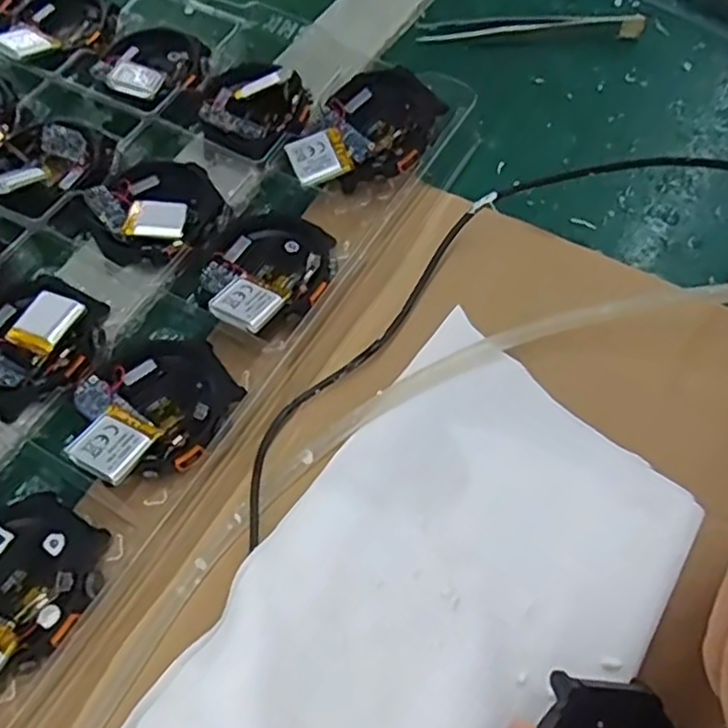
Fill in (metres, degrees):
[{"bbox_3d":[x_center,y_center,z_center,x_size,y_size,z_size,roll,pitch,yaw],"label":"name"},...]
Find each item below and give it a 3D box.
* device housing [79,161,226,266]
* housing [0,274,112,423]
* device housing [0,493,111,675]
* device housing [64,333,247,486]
[{"bbox_3d":[-0.084,-0.063,0.280,0.051,0.012,0.049,1,62,-1],"label":"device housing"},{"bbox_3d":[-0.121,-0.009,0.250,0.045,0.014,0.052,28,65,13],"label":"housing"},{"bbox_3d":[-0.107,0.069,0.207,0.045,0.017,0.058,27,65,12],"label":"device housing"},{"bbox_3d":[-0.072,0.015,0.236,0.049,0.016,0.057,32,66,14],"label":"device housing"}]

